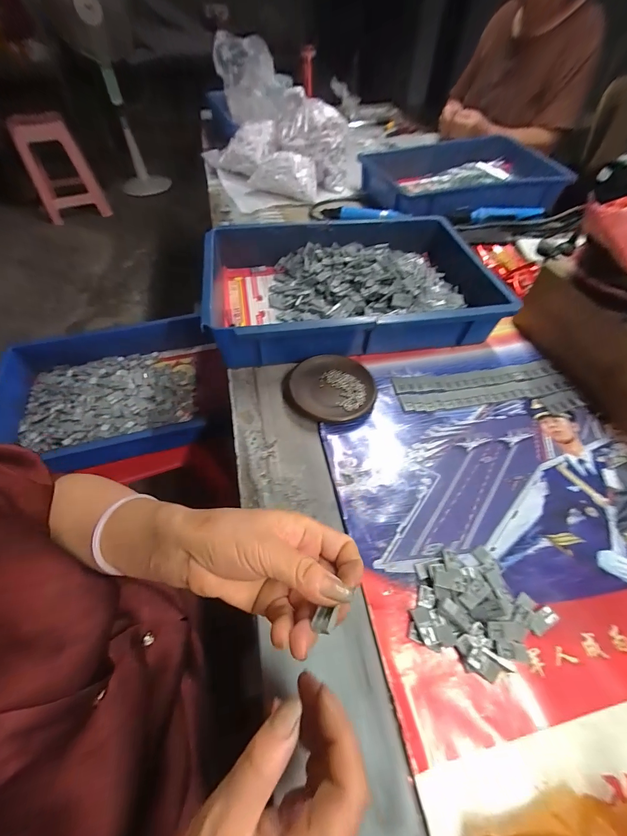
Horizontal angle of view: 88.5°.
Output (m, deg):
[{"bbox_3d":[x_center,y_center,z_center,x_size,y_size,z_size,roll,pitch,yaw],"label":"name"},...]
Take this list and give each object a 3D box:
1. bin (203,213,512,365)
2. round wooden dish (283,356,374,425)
[{"bbox_3d":[0.057,-0.218,0.524,0.434,0.076,0.294,-7,55,-8],"label":"bin"},{"bbox_3d":[0.022,-0.038,0.426,0.115,0.016,0.106,1,54,-2],"label":"round wooden dish"}]

